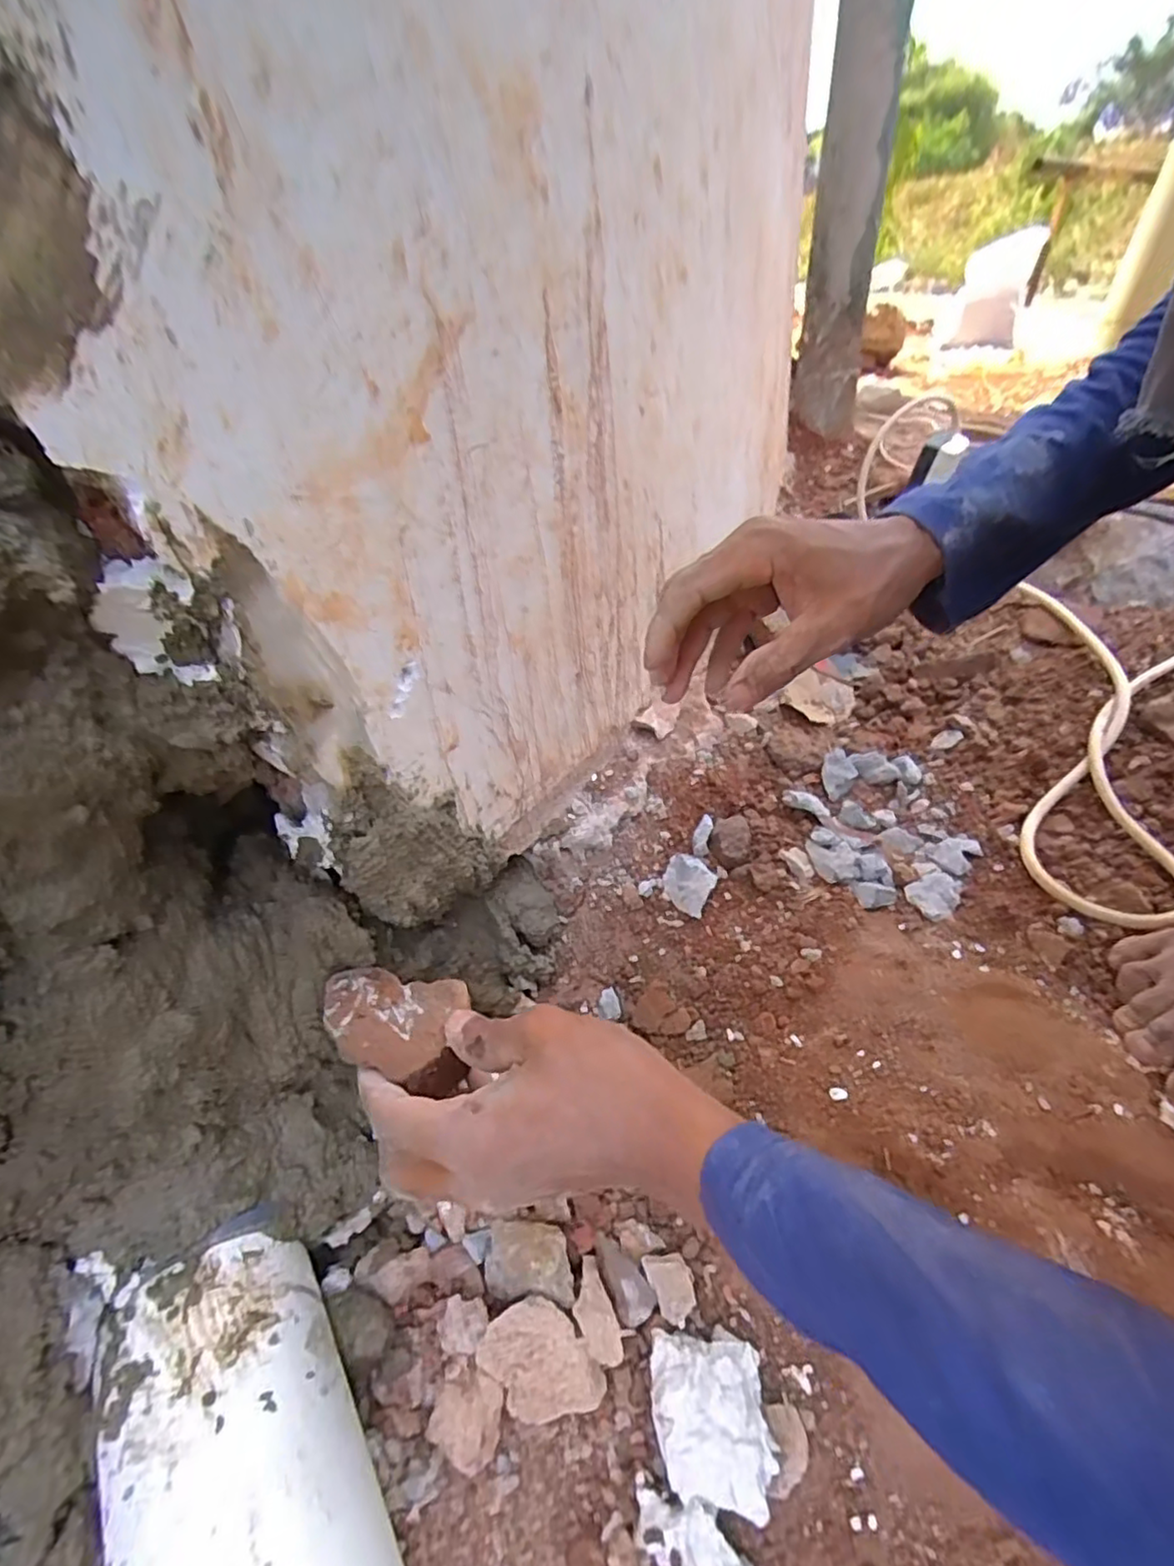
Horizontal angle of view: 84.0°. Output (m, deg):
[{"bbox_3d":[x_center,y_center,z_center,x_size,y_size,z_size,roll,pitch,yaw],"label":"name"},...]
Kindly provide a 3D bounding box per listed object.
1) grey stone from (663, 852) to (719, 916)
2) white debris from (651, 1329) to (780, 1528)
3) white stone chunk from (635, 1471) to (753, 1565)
[{"bbox_3d":[0.071,0.069,0.457,0.035,0.010,0.043,23,60,20],"label":"grey stone"},{"bbox_3d":[0.058,0.293,0.302,0.056,0.023,0.054,4,35,9],"label":"white debris"},{"bbox_3d":[0.043,0.331,0.285,0.030,0.018,0.053,-29,43,-33],"label":"white stone chunk"}]

